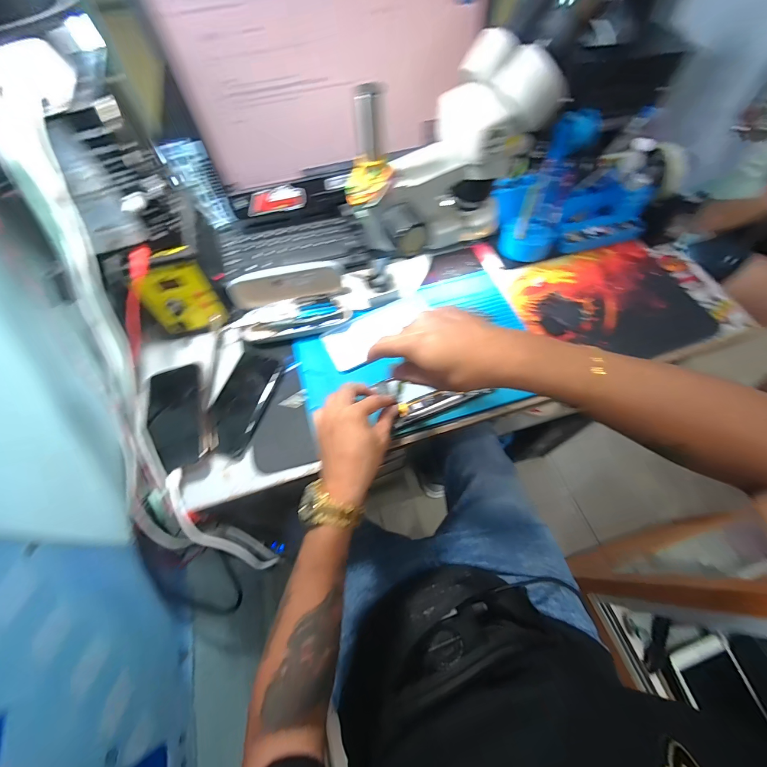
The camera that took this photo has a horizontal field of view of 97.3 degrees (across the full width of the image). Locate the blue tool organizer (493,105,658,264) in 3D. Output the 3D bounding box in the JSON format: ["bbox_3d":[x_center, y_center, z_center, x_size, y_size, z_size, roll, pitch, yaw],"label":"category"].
[{"bbox_3d":[0.311,-0.307,0.538,0.253,0.154,0.126,-11,62,-5],"label":"blue tool organizer"}]

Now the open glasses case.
[{"bbox_3d":[-0.136,-0.120,0.497,0.168,0.073,0.090,-19,63,-8],"label":"open glasses case"}]

